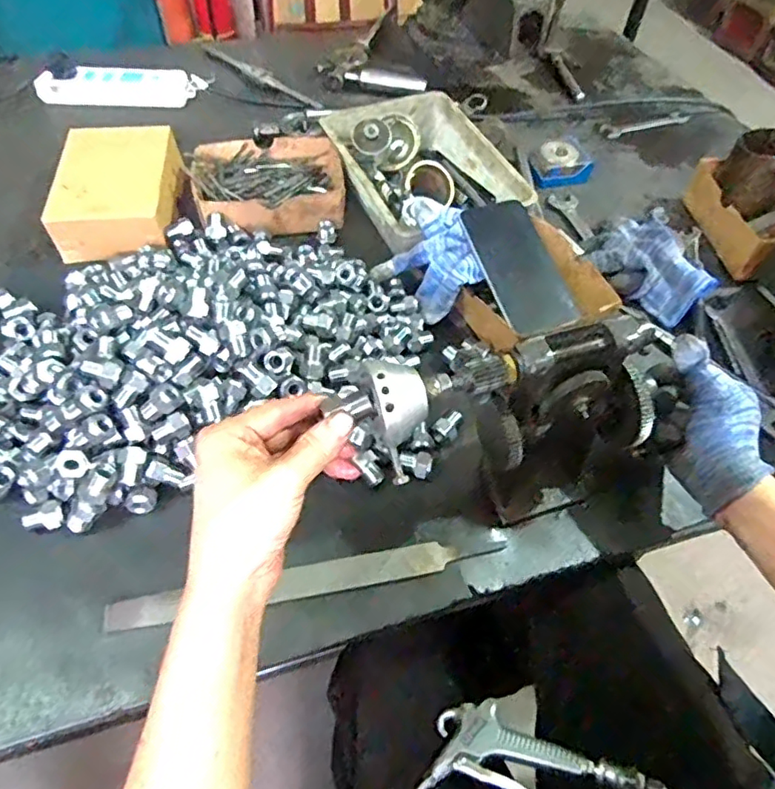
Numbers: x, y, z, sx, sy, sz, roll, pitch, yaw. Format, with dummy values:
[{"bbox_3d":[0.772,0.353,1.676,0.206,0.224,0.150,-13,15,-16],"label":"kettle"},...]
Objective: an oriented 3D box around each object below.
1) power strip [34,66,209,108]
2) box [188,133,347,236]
[{"bbox_3d":[-0.382,-0.443,0.842,0.231,0.032,0.054,-1,54,-4],"label":"power strip"},{"bbox_3d":[-0.140,-0.252,0.703,0.170,0.051,0.144,-6,54,-8],"label":"box"}]

